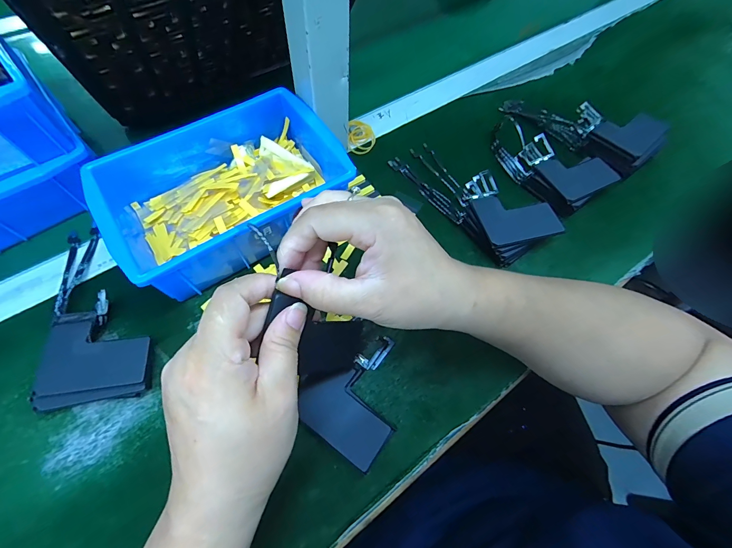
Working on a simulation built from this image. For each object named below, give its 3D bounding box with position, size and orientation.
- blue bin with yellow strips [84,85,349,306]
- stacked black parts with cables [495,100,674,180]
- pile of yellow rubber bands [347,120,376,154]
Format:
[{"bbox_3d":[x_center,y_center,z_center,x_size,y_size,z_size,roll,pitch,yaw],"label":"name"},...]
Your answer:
[{"bbox_3d":[-0.126,-0.078,0.306,0.200,0.067,0.135,-31,68,-17],"label":"blue bin with yellow strips"},{"bbox_3d":[0.266,-0.192,0.395,0.081,0.038,0.173,-37,70,-20],"label":"stacked black parts with cables"},{"bbox_3d":[-0.006,-0.165,0.387,0.031,0.011,0.045,-1,64,-4],"label":"pile of yellow rubber bands"}]

